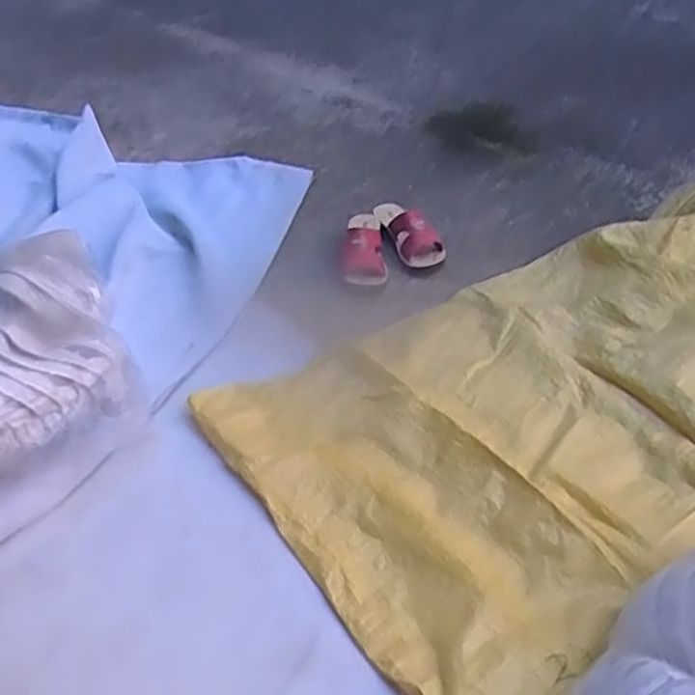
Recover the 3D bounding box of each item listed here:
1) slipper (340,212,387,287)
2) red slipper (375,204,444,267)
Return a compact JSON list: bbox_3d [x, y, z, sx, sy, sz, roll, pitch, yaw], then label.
[{"bbox_3d":[0.031,-0.202,1.415,0.088,0.047,0.188,1,52,2],"label":"slipper"},{"bbox_3d":[0.114,-0.229,1.445,0.078,0.052,0.193,-20,55,-22],"label":"red slipper"}]

